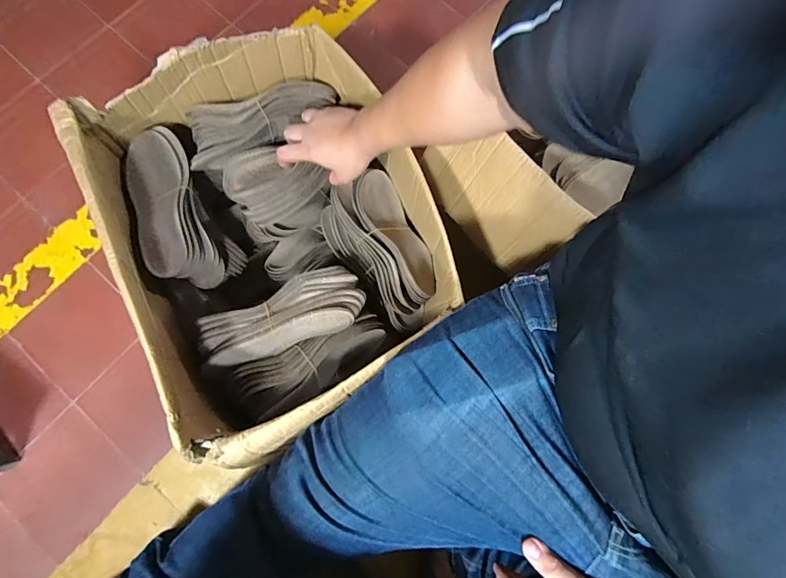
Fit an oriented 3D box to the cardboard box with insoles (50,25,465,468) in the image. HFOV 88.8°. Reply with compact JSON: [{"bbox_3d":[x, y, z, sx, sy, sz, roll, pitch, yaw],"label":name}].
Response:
[{"bbox_3d":[-0.178,-0.089,0.655,0.437,0.261,0.536,-33,81,-7],"label":"cardboard box with insoles"}]

